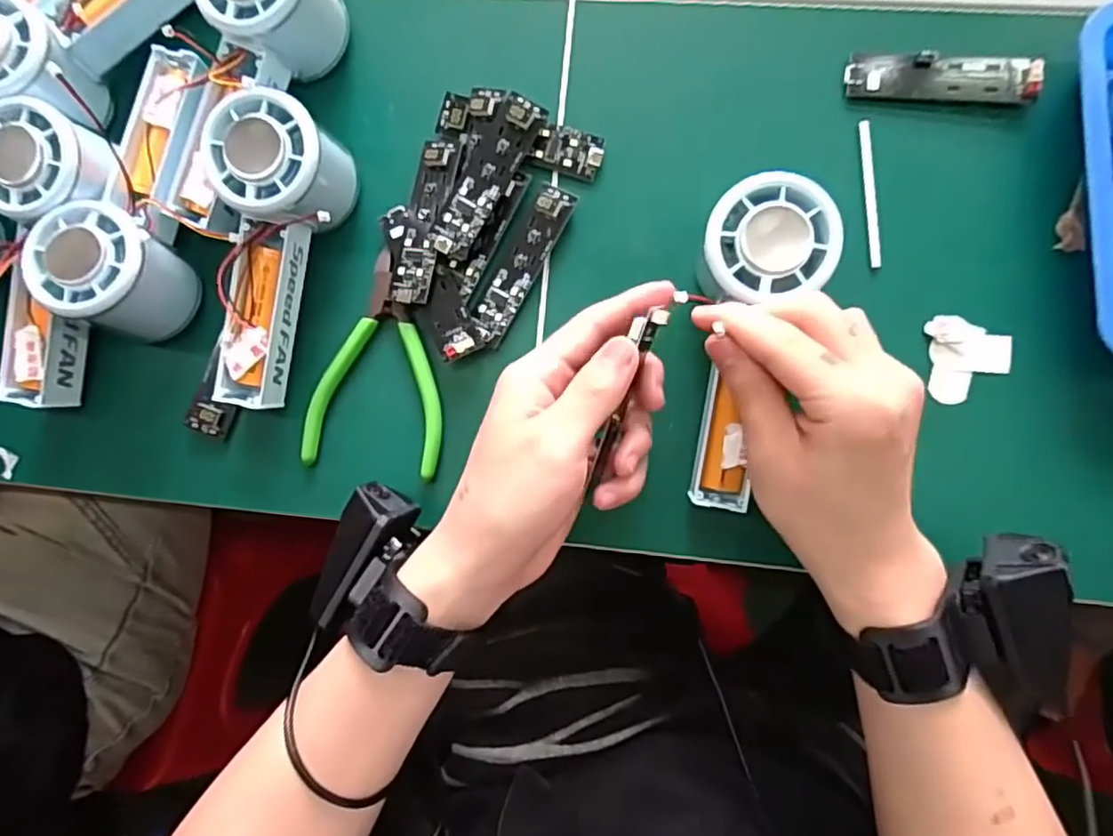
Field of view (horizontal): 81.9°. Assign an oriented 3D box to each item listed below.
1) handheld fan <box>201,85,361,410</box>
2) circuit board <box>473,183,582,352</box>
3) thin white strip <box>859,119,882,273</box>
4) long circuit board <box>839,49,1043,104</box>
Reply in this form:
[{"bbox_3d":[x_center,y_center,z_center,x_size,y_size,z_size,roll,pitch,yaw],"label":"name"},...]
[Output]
[{"bbox_3d":[-0.145,-0.083,0.336,0.057,0.055,0.150,14,101,6],"label":"handheld fan"},{"bbox_3d":[-0.019,-0.084,0.342,0.022,0.008,0.089,29,88,7],"label":"circuit board"},{"bbox_3d":[0.163,-0.116,0.332,0.005,0.004,0.076,-4,85,5],"label":"thin white strip"},{"bbox_3d":[0.197,-0.174,0.328,0.090,0.011,0.025,8,86,6],"label":"long circuit board"}]

